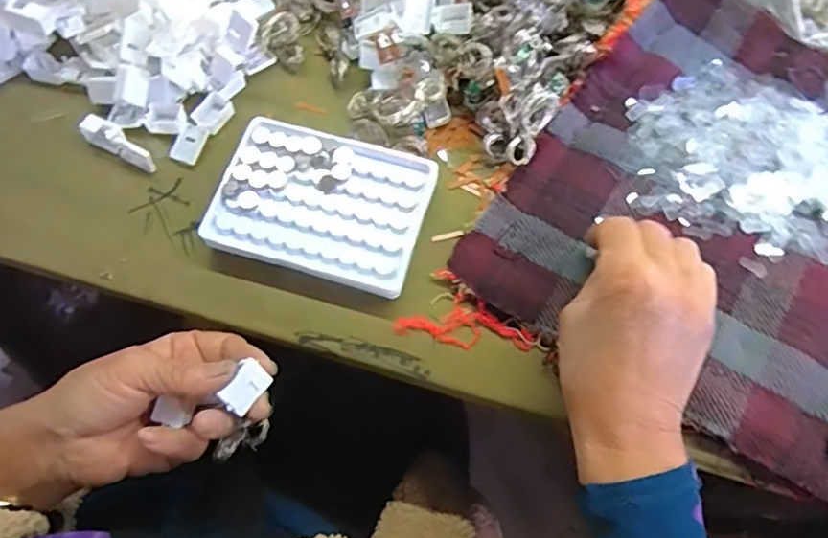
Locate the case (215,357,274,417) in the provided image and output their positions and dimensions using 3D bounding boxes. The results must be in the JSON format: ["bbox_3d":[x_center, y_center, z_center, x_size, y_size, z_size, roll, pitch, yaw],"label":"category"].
[{"bbox_3d":[-0.092,0.066,0.327,0.017,0.008,0.023,50,58,-22],"label":"case"}]

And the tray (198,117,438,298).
[{"bbox_3d":[-0.059,-0.041,0.386,0.128,0.024,0.096,14,68,5],"label":"tray"}]

